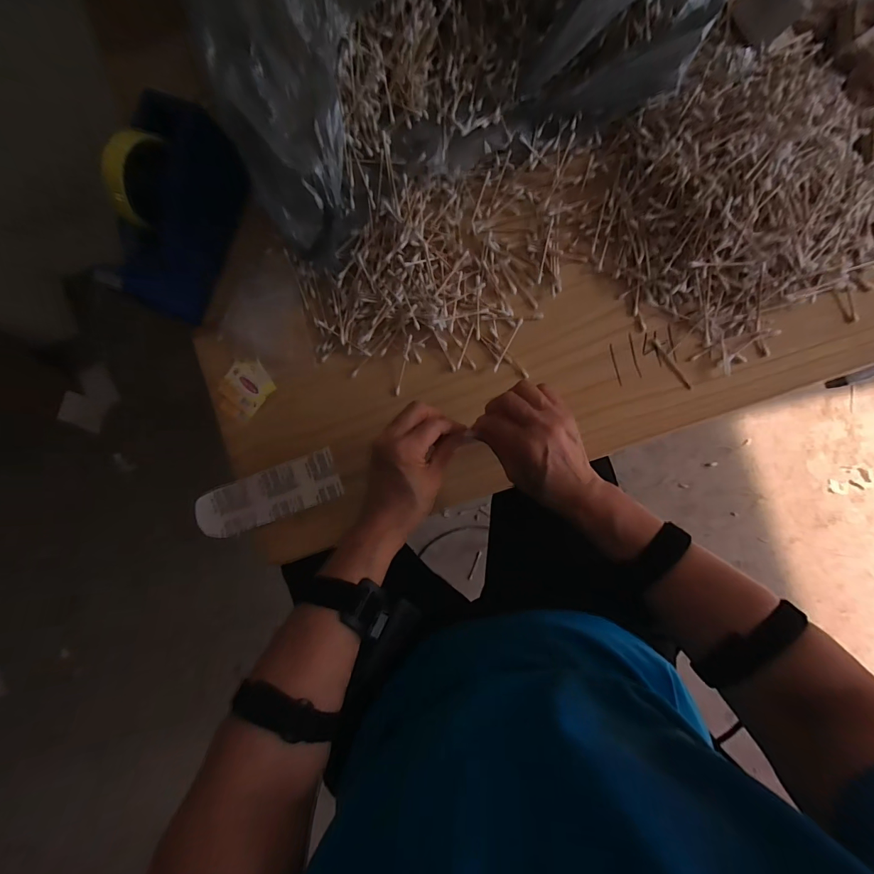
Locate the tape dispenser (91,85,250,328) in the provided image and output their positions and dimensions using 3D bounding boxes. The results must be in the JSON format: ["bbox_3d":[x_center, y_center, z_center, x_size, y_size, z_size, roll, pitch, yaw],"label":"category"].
[{"bbox_3d":[-0.275,-0.234,0.425,0.067,0.111,0.197,22,90,3],"label":"tape dispenser"}]

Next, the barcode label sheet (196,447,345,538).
[{"bbox_3d":[-0.200,0.070,0.483,0.169,0.012,0.060,-21,87,3],"label":"barcode label sheet"}]

